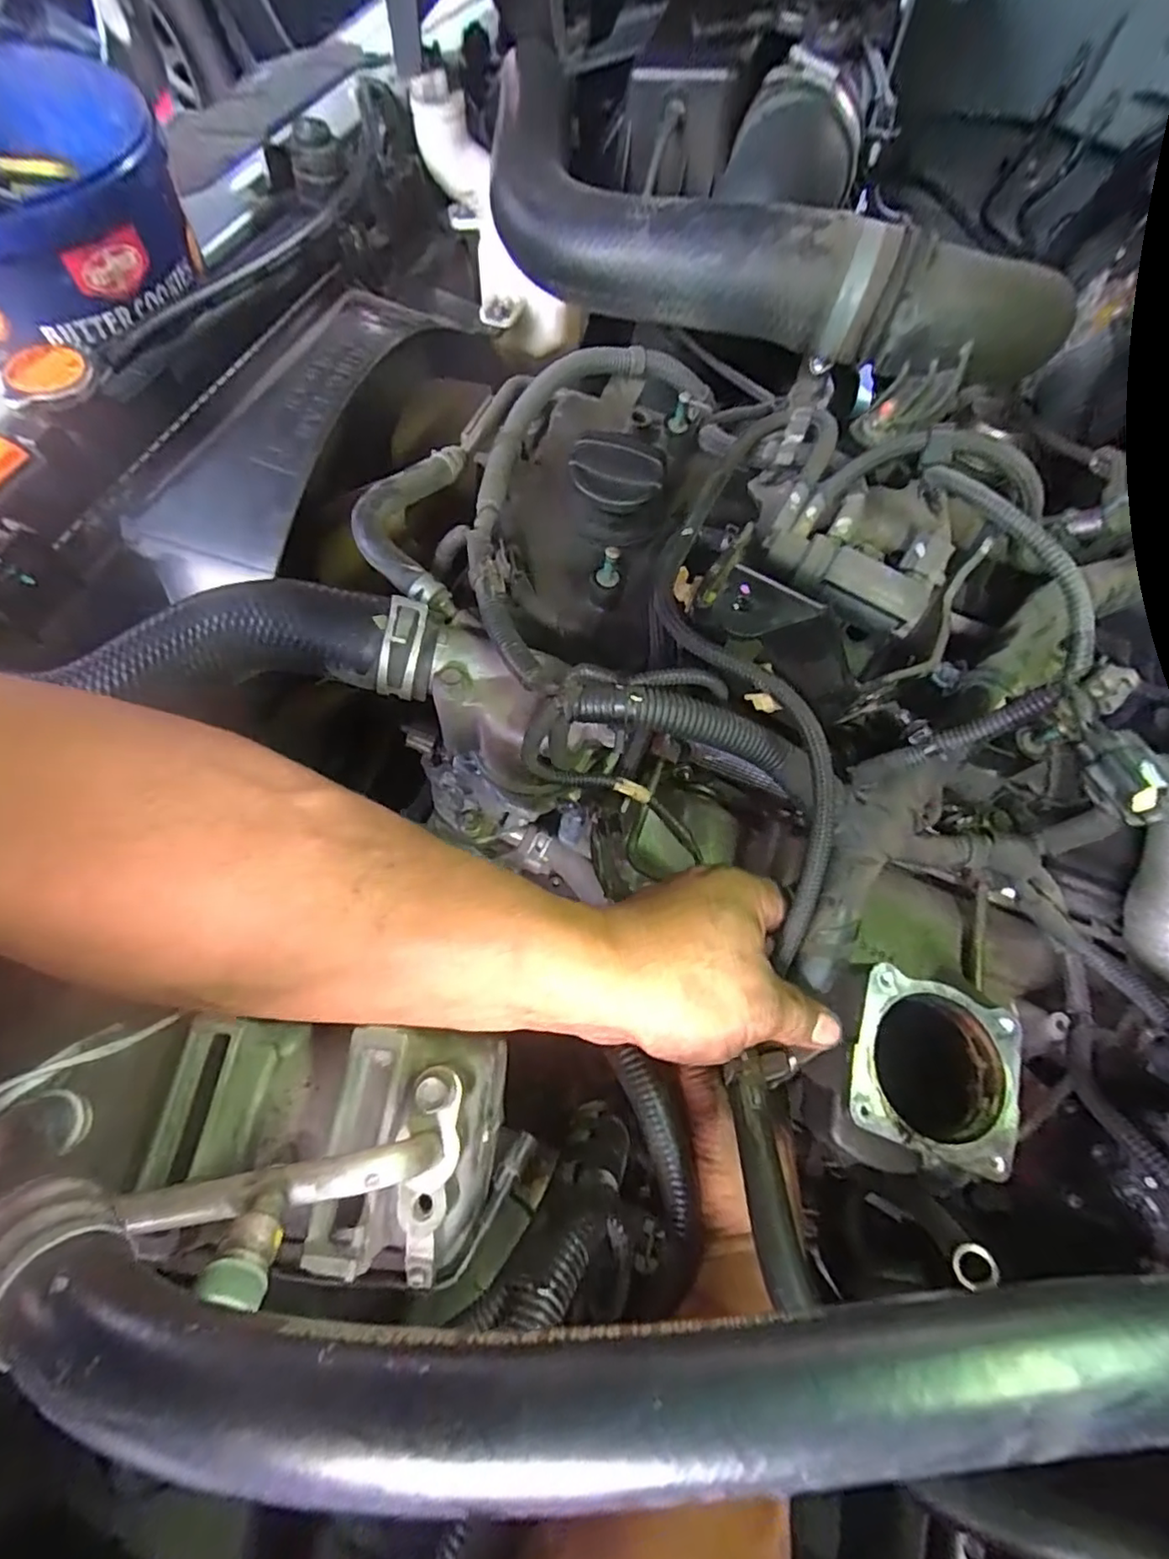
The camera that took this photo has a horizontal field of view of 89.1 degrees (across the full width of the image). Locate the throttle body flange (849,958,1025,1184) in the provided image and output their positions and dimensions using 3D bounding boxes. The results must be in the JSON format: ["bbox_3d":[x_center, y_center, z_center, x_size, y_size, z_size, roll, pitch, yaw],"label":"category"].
[{"bbox_3d":[0.164,0.133,0.276,0.077,0.008,0.073,19,67,6],"label":"throttle body flange"}]

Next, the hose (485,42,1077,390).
[{"bbox_3d":[0.083,-0.339,0.360,0.404,0.066,0.138,37,70,13],"label":"hose"}]

